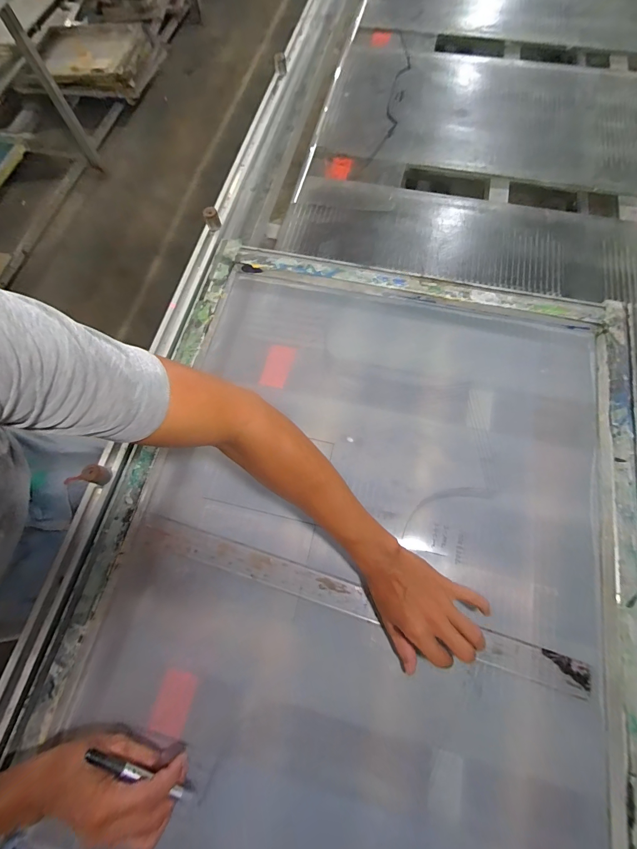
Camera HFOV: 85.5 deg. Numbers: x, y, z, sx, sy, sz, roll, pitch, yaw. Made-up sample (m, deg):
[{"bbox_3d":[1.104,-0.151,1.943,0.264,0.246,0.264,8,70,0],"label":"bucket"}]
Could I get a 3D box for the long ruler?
[{"bbox_3d":[0.045,0.223,0.434,0.567,0.009,0.037,16,69,6],"label":"long ruler"}]

